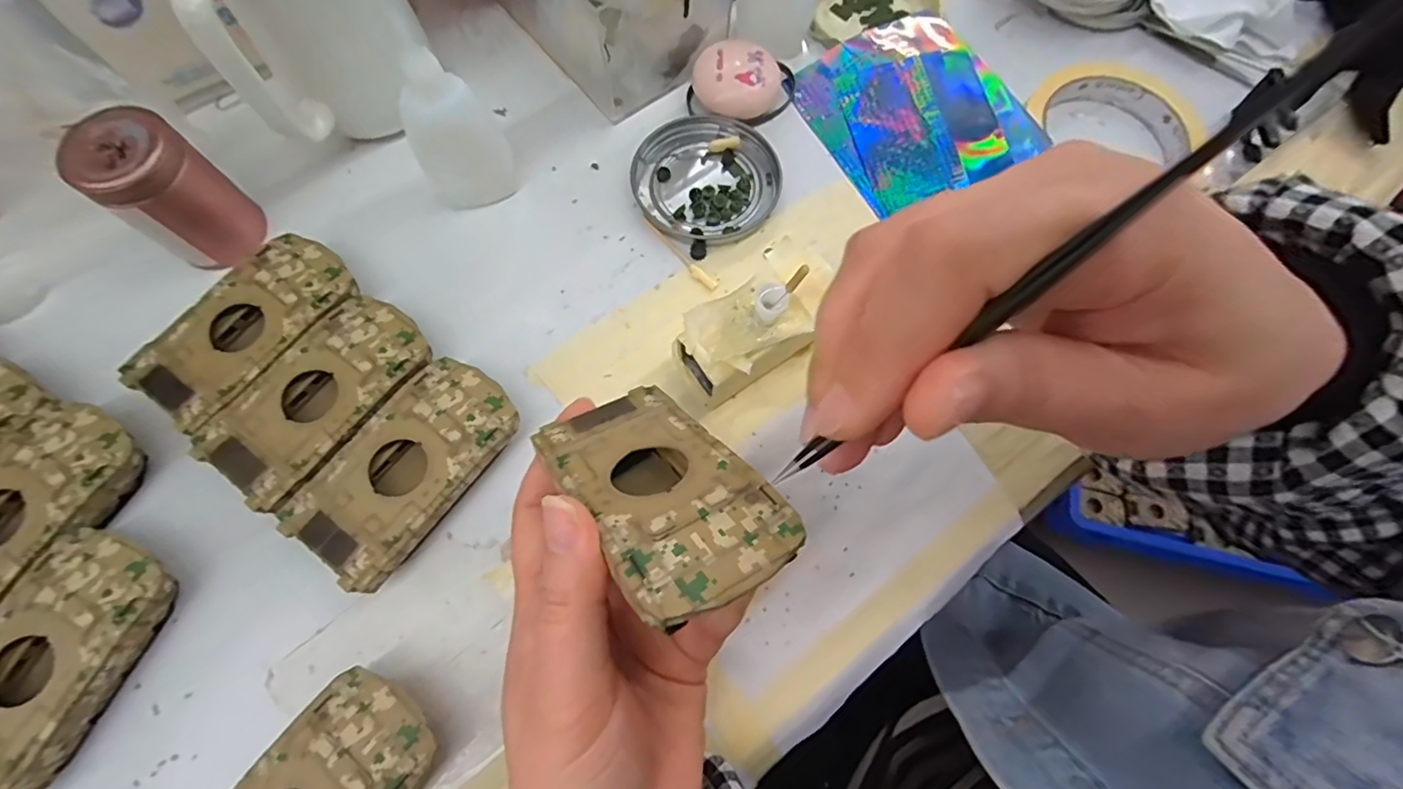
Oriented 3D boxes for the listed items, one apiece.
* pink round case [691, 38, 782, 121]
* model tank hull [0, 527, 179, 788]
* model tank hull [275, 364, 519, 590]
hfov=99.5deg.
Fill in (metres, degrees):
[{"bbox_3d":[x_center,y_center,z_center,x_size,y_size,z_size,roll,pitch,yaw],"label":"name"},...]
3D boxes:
[{"bbox_3d":[0.020,-0.176,0.336,0.046,0.023,0.040,27,73,7],"label":"pink round case"},{"bbox_3d":[-0.252,0.104,0.232,0.051,0.026,0.093,26,73,7],"label":"model tank hull"},{"bbox_3d":[-0.125,0.032,0.261,0.052,0.025,0.095,35,74,9],"label":"model tank hull"}]

